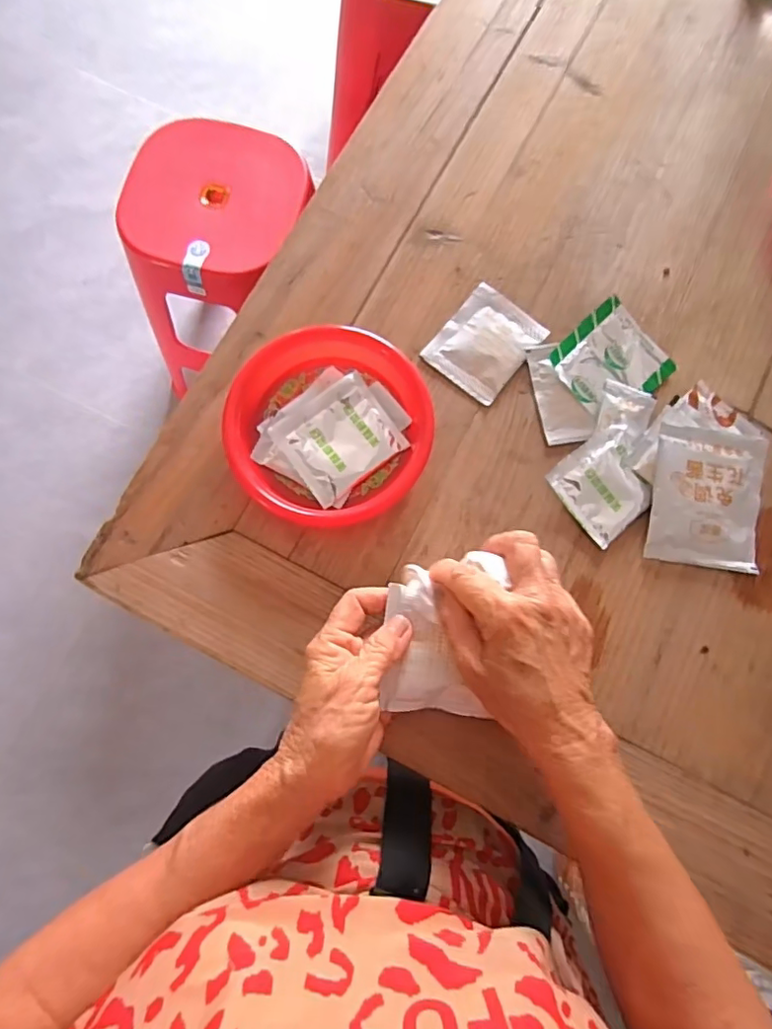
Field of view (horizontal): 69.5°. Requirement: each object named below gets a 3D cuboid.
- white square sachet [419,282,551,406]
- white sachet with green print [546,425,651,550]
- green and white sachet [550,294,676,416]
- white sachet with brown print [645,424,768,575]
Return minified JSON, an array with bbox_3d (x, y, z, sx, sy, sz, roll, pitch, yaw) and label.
[{"bbox_3d":[0.075,-0.129,0.420,0.064,0.006,0.077,39,81,7],"label":"white square sachet"},{"bbox_3d":[0.156,-0.021,0.395,0.065,0.010,0.064,-36,81,-7],"label":"white sachet with green print"},{"bbox_3d":[0.168,-0.114,0.412,0.081,0.013,0.070,-40,81,-8],"label":"green and white sachet"},{"bbox_3d":[0.226,-0.012,0.389,0.078,0.018,0.095,8,78,1],"label":"white sachet with brown print"}]

